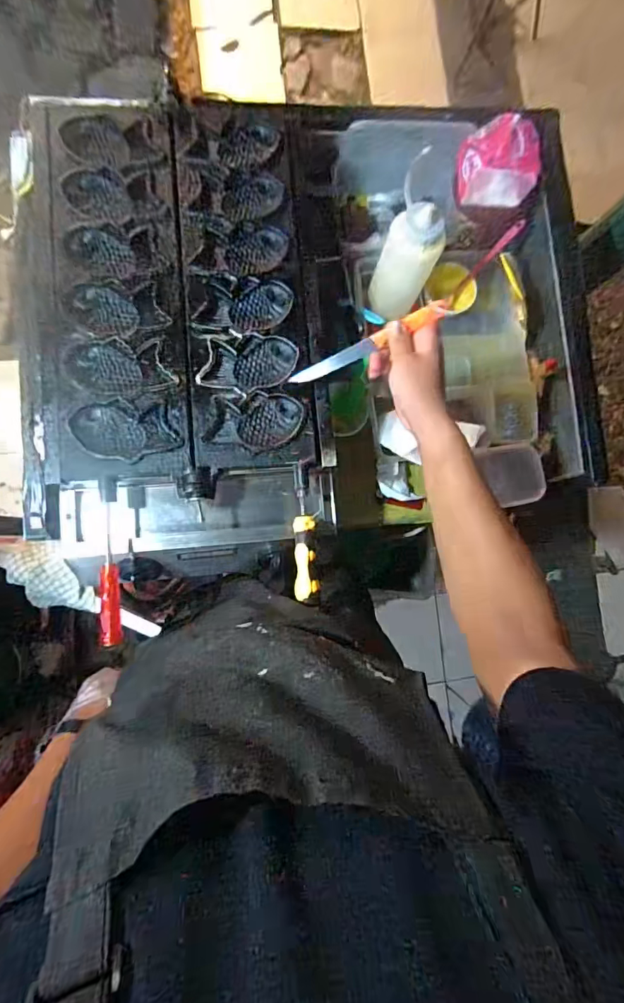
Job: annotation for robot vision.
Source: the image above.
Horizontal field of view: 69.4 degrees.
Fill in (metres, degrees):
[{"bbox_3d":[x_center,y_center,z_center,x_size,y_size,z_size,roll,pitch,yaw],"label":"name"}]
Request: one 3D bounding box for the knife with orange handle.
[{"bbox_3d":[0.063,-0.185,0.538,0.202,0.017,0.019,-18,92,31],"label":"knife with orange handle"}]

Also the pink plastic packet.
[{"bbox_3d":[0.287,-0.515,0.685,0.103,0.076,0.081,1,86,-8],"label":"pink plastic packet"}]

